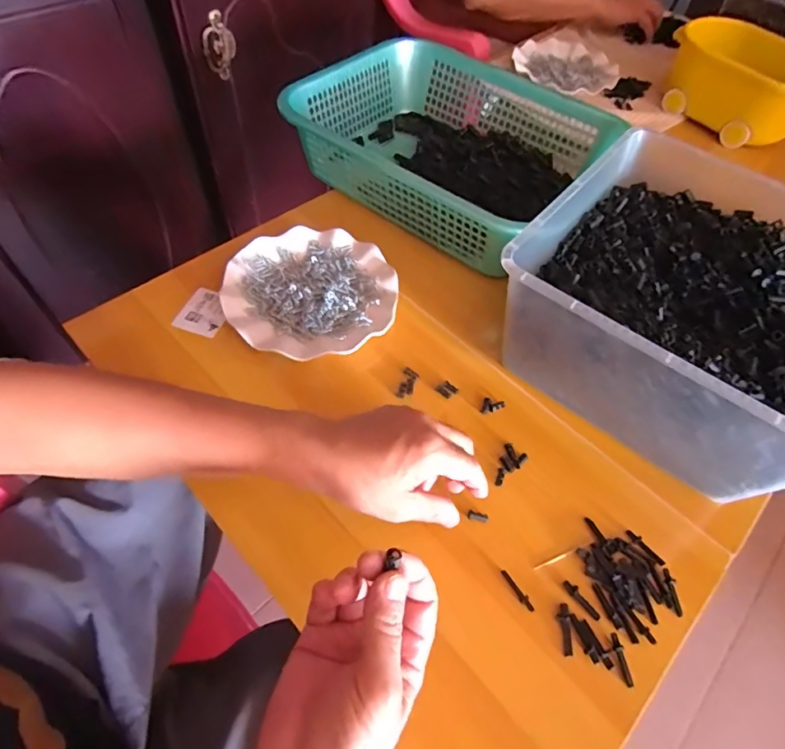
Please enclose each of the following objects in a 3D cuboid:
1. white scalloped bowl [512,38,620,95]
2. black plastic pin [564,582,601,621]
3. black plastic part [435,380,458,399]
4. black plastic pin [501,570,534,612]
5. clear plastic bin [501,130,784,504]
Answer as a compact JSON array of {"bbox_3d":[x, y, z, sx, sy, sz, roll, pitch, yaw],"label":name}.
[{"bbox_3d":[0.307,-0.544,0.867,0.161,0.020,0.173,2,56,-3],"label":"white scalloped bowl"},{"bbox_3d":[0.148,0.176,0.382,0.008,0.004,0.034,-31,64,-23],"label":"black plastic pin"},{"bbox_3d":[0.054,0.014,0.485,0.017,0.004,0.016,38,61,20],"label":"black plastic part"},{"bbox_3d":[0.099,0.169,0.384,0.007,0.004,0.035,-24,61,-20],"label":"black plastic pin"},{"bbox_3d":[0.286,-0.065,0.478,0.292,0.141,0.302,36,60,18],"label":"clear plastic bin"}]

